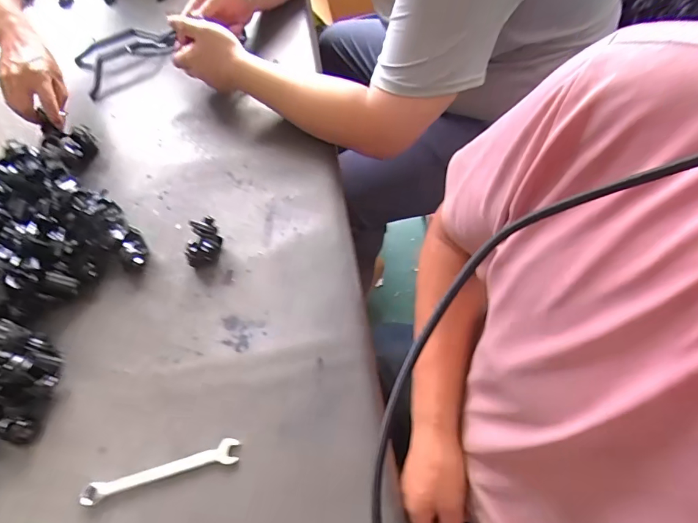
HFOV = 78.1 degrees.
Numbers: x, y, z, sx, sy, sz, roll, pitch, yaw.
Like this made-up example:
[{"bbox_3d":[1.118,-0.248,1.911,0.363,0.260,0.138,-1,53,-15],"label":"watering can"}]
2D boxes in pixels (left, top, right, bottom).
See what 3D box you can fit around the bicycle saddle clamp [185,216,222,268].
[{"bbox_3d":[-0.198,-0.024,0.574,0.033,0.055,0.055,19,65,13],"label":"bicycle saddle clamp"}]

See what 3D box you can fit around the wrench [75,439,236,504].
[{"bbox_3d":[-0.203,0.226,0.464,0.169,0.005,0.023,-15,62,-5],"label":"wrench"}]

